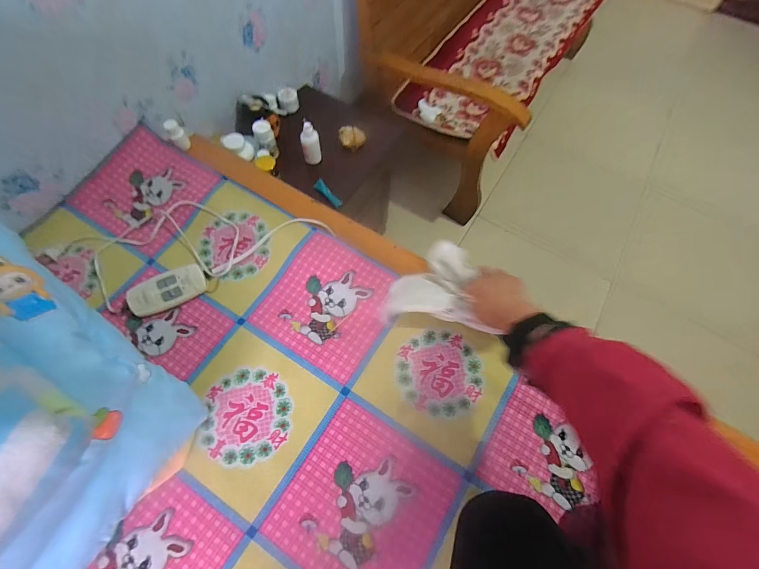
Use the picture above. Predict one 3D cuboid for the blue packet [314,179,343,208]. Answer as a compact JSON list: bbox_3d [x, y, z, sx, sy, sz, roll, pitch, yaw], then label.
[{"bbox_3d":[-0.128,-0.224,0.858,0.029,0.016,0.097,-35,71,-18],"label":"blue packet"}]

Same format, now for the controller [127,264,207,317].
[{"bbox_3d":[-0.355,0.009,0.597,0.118,0.026,0.058,-21,91,-17],"label":"controller"}]

